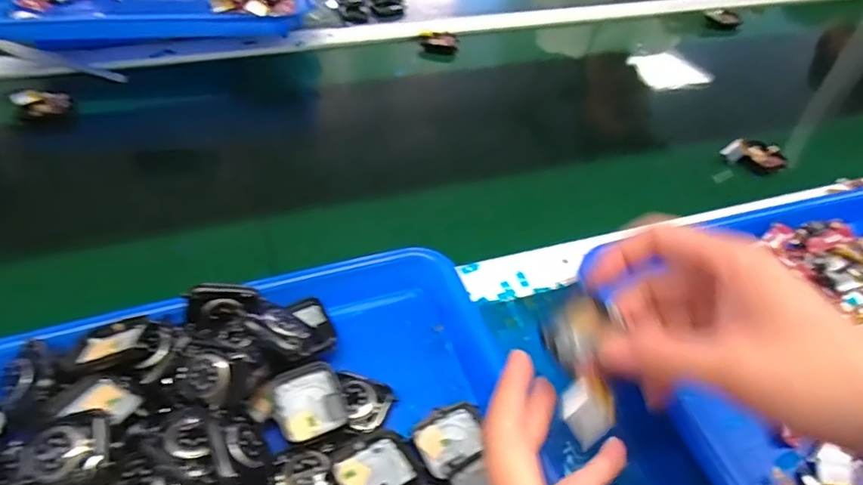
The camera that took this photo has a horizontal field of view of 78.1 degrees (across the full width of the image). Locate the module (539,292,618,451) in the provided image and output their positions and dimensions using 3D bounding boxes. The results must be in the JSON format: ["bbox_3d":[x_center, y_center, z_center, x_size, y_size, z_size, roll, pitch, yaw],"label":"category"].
[{"bbox_3d":[0.071,0.058,0.254,0.030,0.012,0.070,-1,66,-4],"label":"module"}]

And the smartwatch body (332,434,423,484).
[{"bbox_3d":[-0.031,0.123,0.289,0.041,0.009,0.036,-23,52,-23],"label":"smartwatch body"}]

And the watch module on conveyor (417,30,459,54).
[{"bbox_3d":[0.009,-0.261,0.688,0.052,0.015,0.024,1,47,-3],"label":"watch module on conveyor"}]

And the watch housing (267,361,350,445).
[{"bbox_3d":[-0.072,0.092,0.311,0.038,0.010,0.043,-20,51,-21],"label":"watch housing"}]

